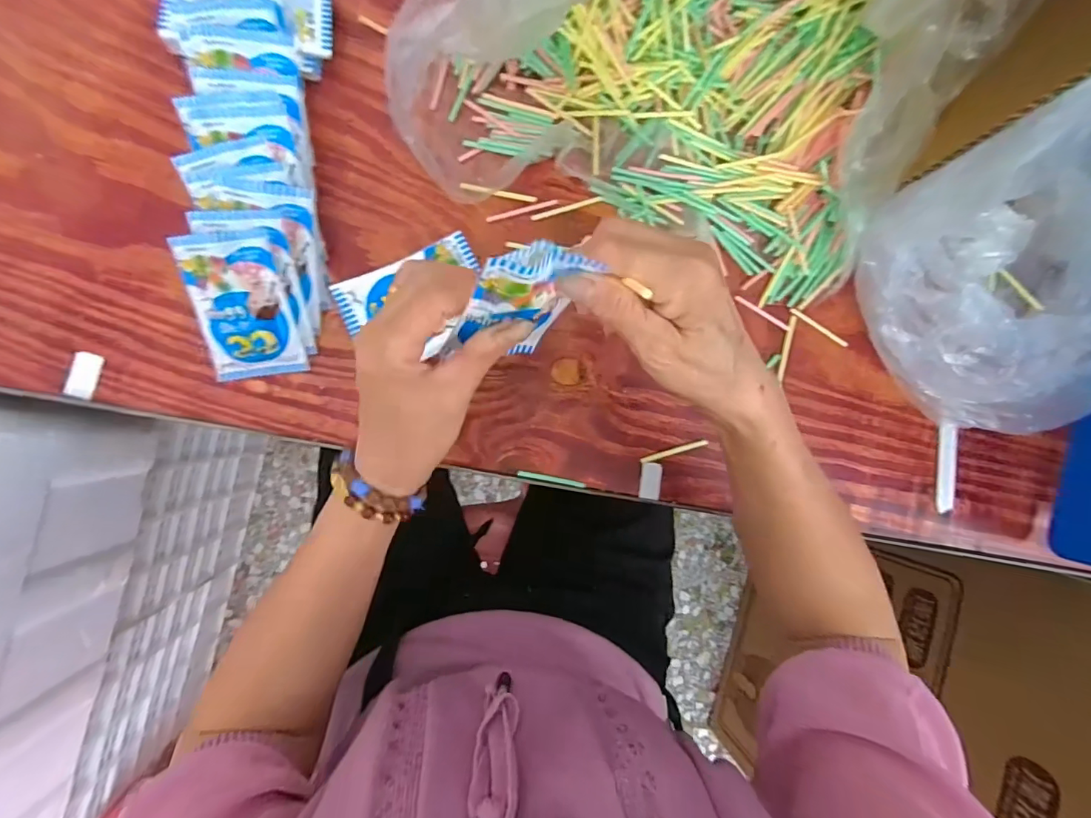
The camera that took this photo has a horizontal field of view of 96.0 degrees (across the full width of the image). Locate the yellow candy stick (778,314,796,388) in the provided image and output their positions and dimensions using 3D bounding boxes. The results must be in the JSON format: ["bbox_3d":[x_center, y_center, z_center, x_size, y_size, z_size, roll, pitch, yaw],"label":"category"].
[{"bbox_3d":[0.216,-0.055,0.440,0.007,0.005,0.060,14,88,-8],"label":"yellow candy stick"}]

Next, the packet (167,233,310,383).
[{"bbox_3d":[-0.218,-0.072,0.352,0.063,0.010,0.102,-7,116,-7],"label":"packet"}]

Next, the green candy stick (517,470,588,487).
[{"bbox_3d":[0.006,0.059,0.409,0.058,0.004,0.005,13,89,-8],"label":"green candy stick"}]

